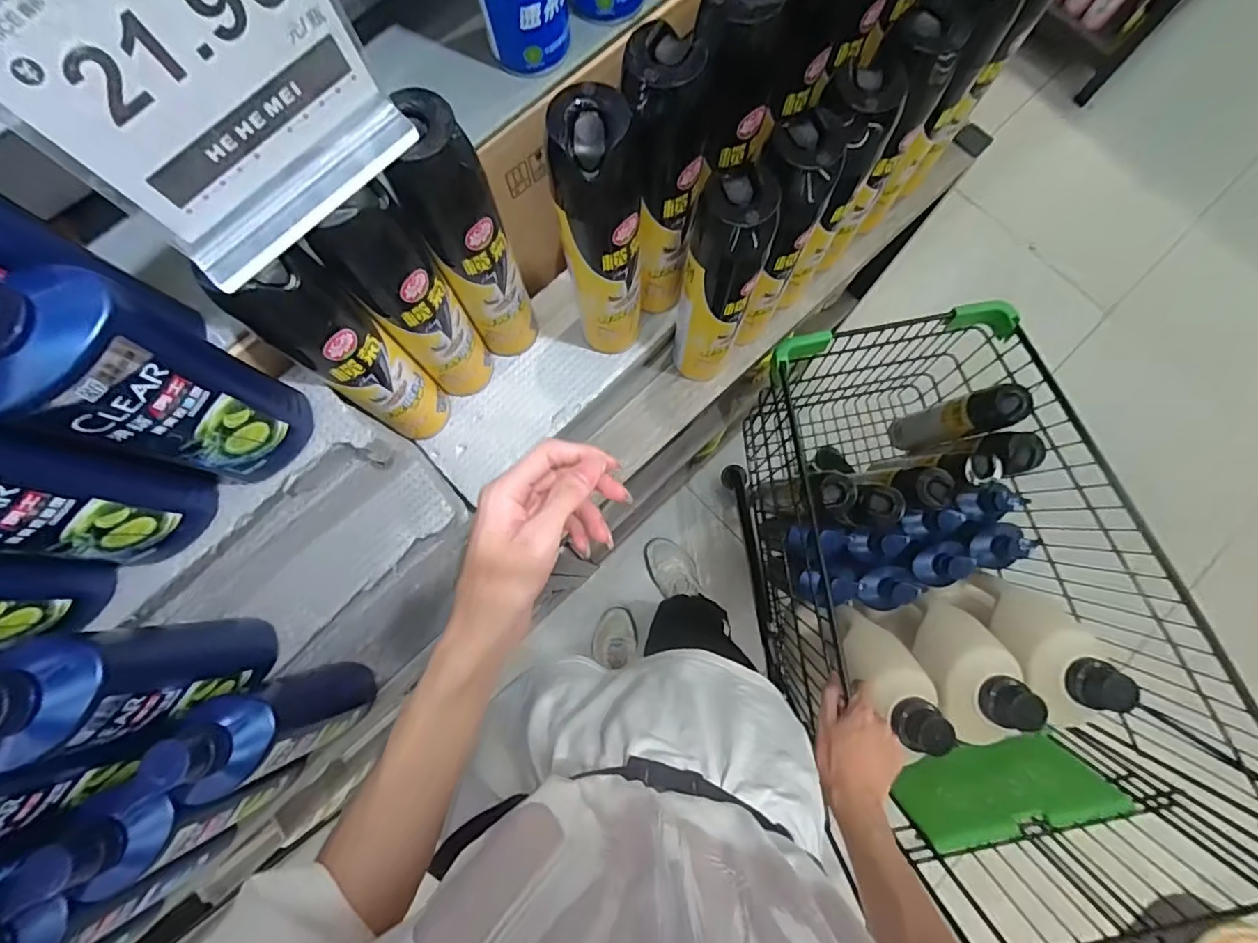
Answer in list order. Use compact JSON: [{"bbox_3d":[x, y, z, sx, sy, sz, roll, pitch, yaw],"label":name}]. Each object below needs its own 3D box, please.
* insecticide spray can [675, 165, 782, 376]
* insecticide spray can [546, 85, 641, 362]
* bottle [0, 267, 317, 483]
[{"bbox_3d":[0.081,-0.163,0.517,0.060,0.262,0.059,0,79,1],"label":"insecticide spray can"},{"bbox_3d":[-0.020,-0.186,0.481,0.059,0.278,0.059,0,79,1],"label":"insecticide spray can"},{"bbox_3d":[-0.283,-0.049,0.331,0.059,0.225,0.079,23,80,5],"label":"bottle"}]

